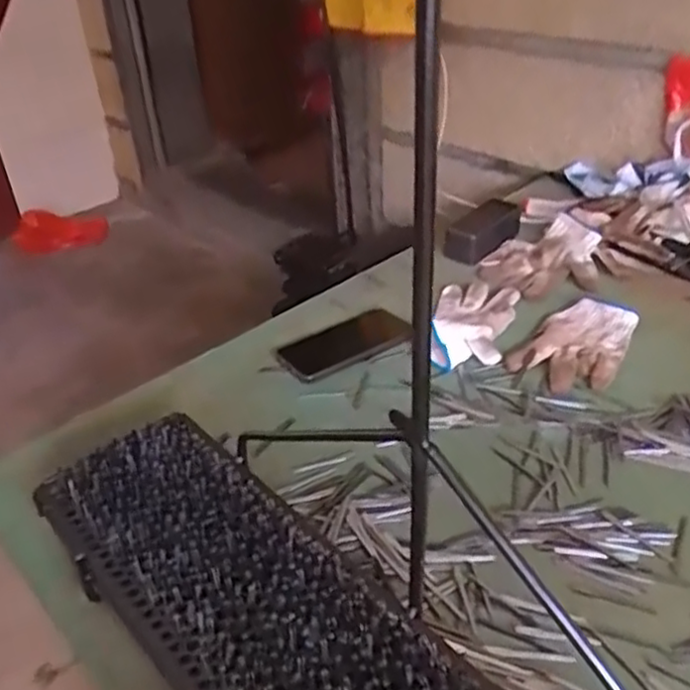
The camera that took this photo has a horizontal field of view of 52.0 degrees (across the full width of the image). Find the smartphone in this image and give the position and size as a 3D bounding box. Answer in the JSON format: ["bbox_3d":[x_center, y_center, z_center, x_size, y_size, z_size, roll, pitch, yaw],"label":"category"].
[{"bbox_3d":[-0.001,-0.002,0.841,0.151,0.013,0.078,-24,45,-18],"label":"smartphone"}]

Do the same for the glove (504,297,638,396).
[{"bbox_3d":[0.276,-0.005,0.832,0.109,0.015,0.180,21,43,30],"label":"glove"}]

